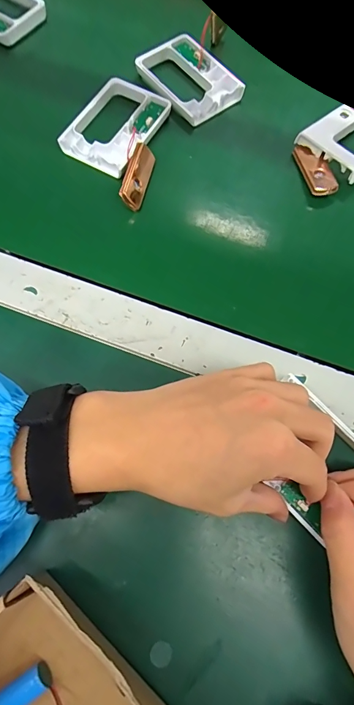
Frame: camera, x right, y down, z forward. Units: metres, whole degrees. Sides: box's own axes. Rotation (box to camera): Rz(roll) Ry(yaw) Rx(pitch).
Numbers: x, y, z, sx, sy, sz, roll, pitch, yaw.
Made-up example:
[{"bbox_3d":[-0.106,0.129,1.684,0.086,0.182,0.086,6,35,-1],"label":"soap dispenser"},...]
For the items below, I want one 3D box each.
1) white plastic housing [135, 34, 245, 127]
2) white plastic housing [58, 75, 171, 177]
[{"bbox_3d":[0.011,-0.270,0.371,0.073,0.015,0.094,-38,76,-13],"label":"white plastic housing"},{"bbox_3d":[-0.055,-0.212,0.348,0.069,0.012,0.096,28,72,8],"label":"white plastic housing"}]

